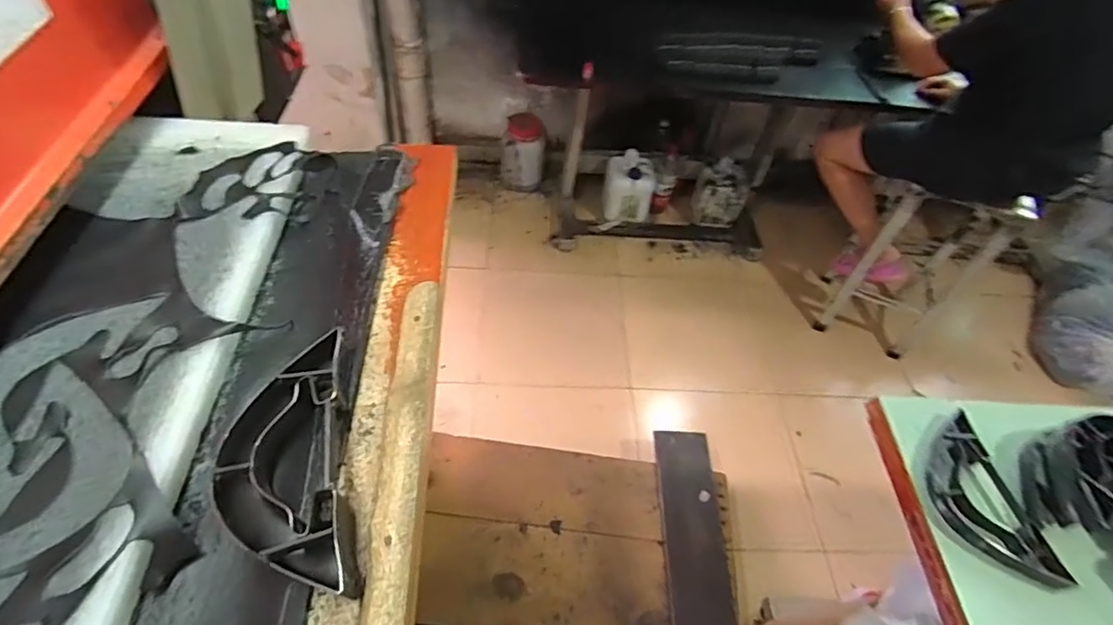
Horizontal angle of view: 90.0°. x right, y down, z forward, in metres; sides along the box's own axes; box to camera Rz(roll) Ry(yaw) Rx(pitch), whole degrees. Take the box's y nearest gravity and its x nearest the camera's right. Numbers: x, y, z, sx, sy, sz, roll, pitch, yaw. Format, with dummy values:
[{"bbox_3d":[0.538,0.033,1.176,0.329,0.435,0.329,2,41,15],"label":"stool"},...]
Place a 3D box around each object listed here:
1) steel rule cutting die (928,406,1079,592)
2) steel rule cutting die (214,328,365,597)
[{"bbox_3d":[0.661,0.296,0.878,0.135,0.049,0.276,-11,56,-9],"label":"steel rule cutting die"},{"bbox_3d":[-0.256,0.145,0.526,0.116,0.047,0.251,-12,57,-10],"label":"steel rule cutting die"}]

